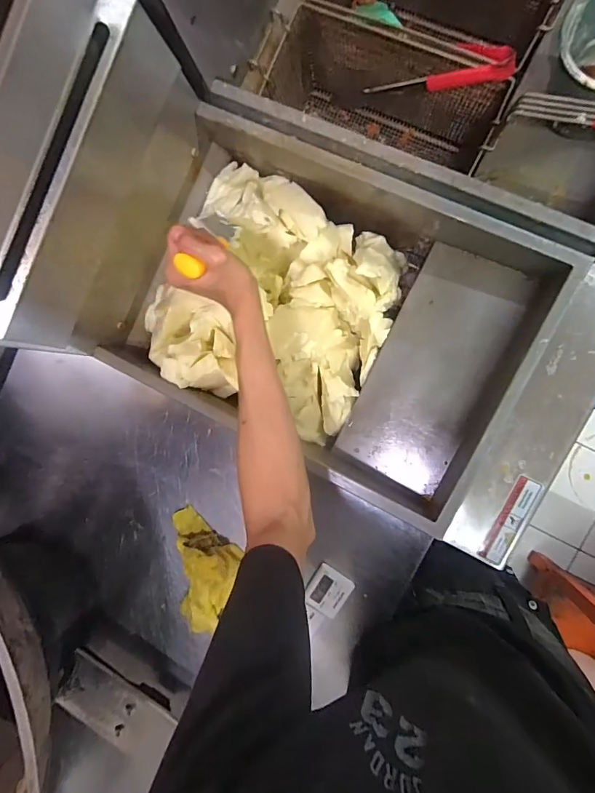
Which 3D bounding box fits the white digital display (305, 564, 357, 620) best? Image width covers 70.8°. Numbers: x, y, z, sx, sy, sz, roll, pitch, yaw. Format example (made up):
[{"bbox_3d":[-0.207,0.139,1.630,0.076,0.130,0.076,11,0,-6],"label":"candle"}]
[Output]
[{"bbox_3d":[0.043,0.272,0.584,0.053,0.007,0.060,32,96,7],"label":"white digital display"}]

